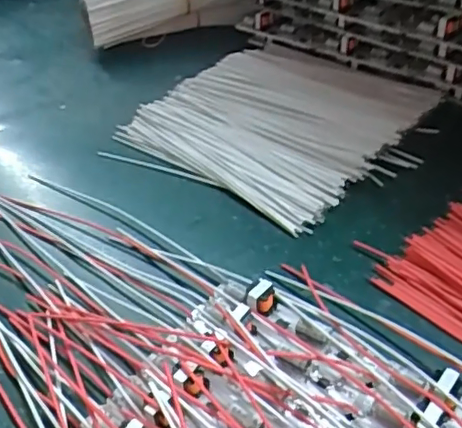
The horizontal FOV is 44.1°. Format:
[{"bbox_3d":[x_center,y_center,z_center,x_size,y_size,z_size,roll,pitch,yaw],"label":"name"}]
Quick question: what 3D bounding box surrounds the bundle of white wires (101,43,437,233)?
[{"bbox_3d":[0.028,-0.058,0.333,0.142,0.015,0.141,24,49,30],"label":"bundle of white wires"}]

